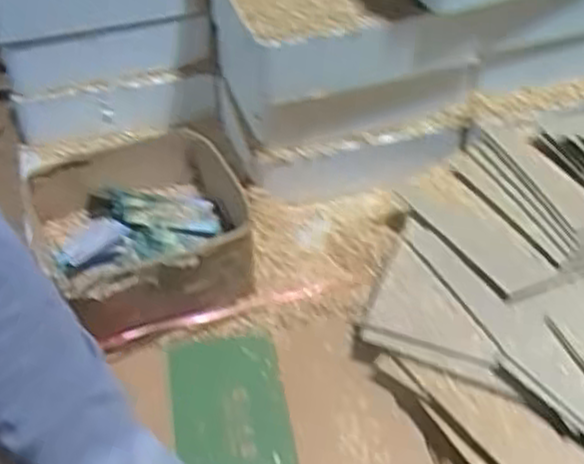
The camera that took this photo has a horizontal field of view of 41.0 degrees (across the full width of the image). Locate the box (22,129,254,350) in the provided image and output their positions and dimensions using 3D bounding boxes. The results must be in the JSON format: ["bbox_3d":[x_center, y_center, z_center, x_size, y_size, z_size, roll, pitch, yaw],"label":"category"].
[{"bbox_3d":[-0.141,0.008,0.736,0.185,0.094,0.180,-13,47,-12],"label":"box"}]

